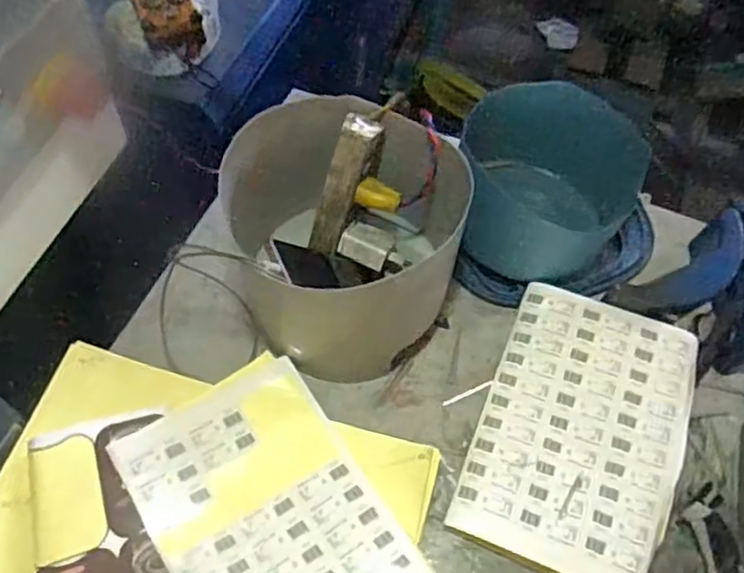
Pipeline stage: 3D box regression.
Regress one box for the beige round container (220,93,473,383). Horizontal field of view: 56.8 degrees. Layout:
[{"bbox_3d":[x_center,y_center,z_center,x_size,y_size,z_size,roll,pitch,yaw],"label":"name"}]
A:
[{"bbox_3d":[-0.028,-0.049,0.685,0.219,0.174,0.202,2,58,-3],"label":"beige round container"}]

